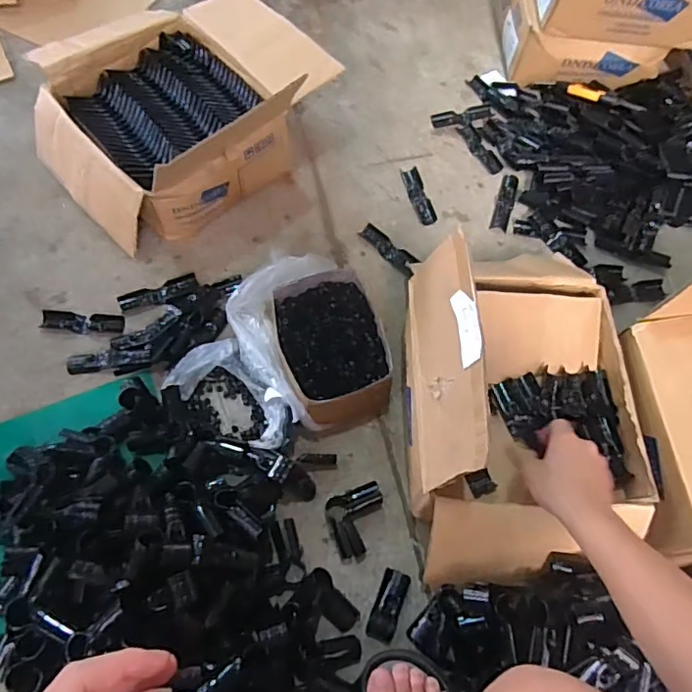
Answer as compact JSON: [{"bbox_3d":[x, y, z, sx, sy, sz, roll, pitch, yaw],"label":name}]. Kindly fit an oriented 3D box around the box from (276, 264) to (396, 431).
[{"bbox_3d":[-0.023,0.005,0.826,0.153,0.085,0.214,-16,67,-10],"label":"box"}]

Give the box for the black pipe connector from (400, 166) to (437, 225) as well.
[{"bbox_3d":[0.135,-0.282,1.023,0.033,0.014,0.137,-13,66,-8],"label":"black pipe connector"}]

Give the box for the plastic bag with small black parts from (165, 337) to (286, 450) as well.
[{"bbox_3d":[-0.174,0.084,0.808,0.125,0.052,0.200,-35,71,-17],"label":"plastic bag with small black parts"}]

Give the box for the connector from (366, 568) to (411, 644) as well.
[{"bbox_3d":[0.056,0.338,0.714,0.036,0.018,0.087,23,66,8],"label":"connector"}]

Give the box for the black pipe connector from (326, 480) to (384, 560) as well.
[{"bbox_3d":[0.020,0.240,0.756,0.085,0.046,0.086,-19,67,-11],"label":"black pipe connector"}]

